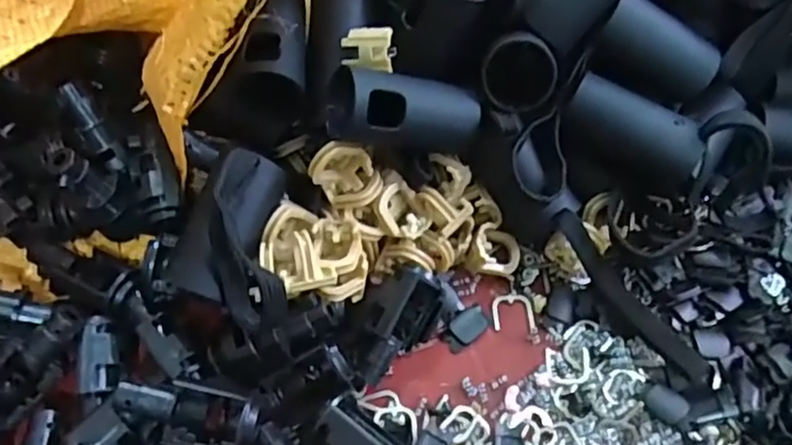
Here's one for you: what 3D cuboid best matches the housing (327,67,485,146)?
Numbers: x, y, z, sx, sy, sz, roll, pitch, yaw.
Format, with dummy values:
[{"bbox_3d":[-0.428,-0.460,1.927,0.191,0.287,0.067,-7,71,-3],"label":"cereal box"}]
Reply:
[{"bbox_3d":[0.004,-0.049,0.273,0.063,0.034,0.036,4,62,-24],"label":"housing"}]

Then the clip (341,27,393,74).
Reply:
[{"bbox_3d":[-0.012,-0.074,0.275,0.021,0.011,0.017,6,64,1],"label":"clip"}]

